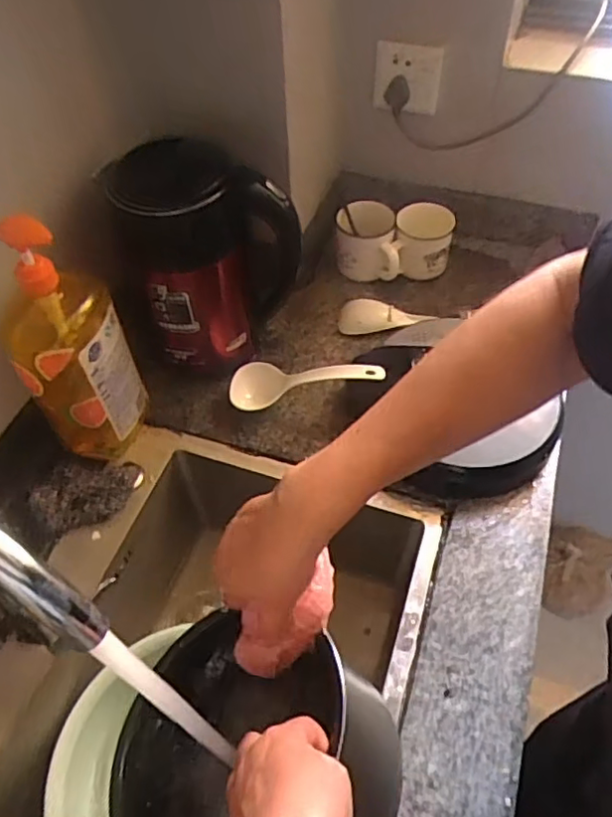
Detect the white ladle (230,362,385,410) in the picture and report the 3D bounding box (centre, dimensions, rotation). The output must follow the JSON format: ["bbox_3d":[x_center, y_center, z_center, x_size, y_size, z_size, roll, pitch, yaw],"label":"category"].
[{"bbox_3d":[-0.003,-0.036,0.735,0.188,0.027,0.053,-7,51,19],"label":"white ladle"}]

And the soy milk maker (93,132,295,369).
[{"bbox_3d":[-0.115,-0.172,0.710,0.172,0.218,0.123,-33,58,-20],"label":"soy milk maker"}]

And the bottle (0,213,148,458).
[{"bbox_3d":[-0.240,-0.061,0.627,0.073,0.294,0.122,12,47,23],"label":"bottle"}]

